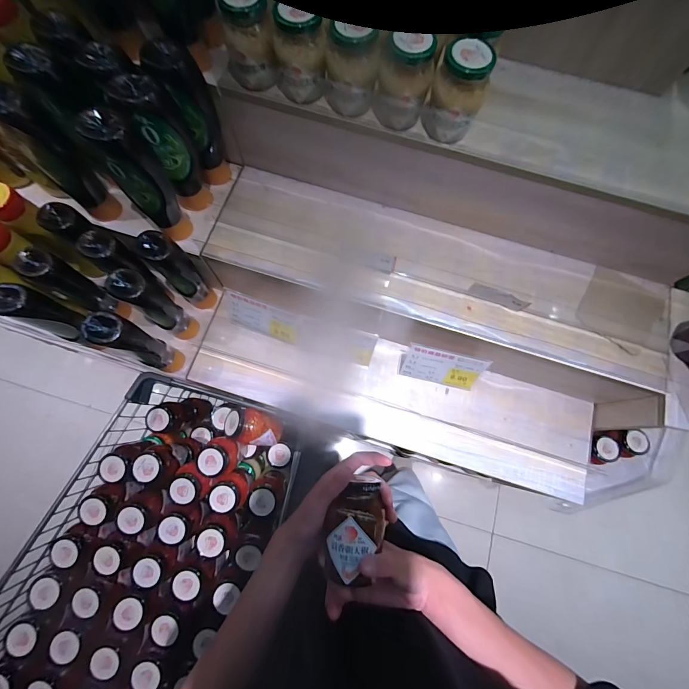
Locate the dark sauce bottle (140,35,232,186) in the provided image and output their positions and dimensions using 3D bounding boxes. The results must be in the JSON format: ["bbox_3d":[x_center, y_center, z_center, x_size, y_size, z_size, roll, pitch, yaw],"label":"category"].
[{"bbox_3d":[-0.234,-0.342,0.523,0.058,0.215,0.063,1,74,-2],"label":"dark sauce bottle"}]

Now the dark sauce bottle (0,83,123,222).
[{"bbox_3d":[-0.417,-0.266,0.500,0.051,0.221,0.048,43,77,10],"label":"dark sauce bottle"}]

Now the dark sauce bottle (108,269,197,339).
[{"bbox_3d":[-0.327,-0.062,0.601,0.058,0.218,0.049,34,76,8],"label":"dark sauce bottle"}]

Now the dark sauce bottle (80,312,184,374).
[{"bbox_3d":[-0.349,0.004,0.582,0.074,0.222,0.047,26,75,5],"label":"dark sauce bottle"}]

